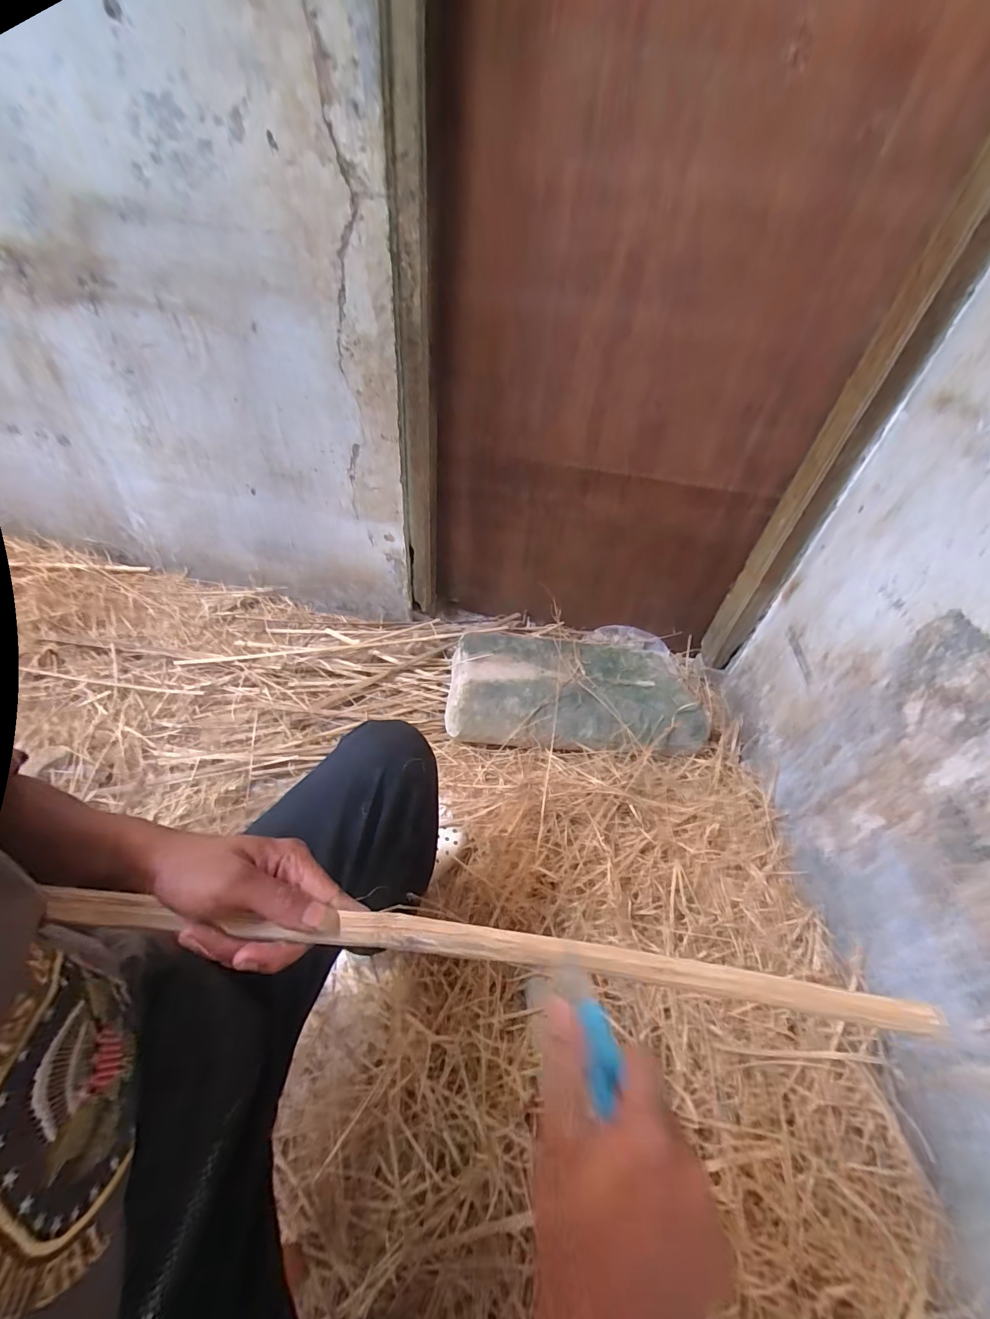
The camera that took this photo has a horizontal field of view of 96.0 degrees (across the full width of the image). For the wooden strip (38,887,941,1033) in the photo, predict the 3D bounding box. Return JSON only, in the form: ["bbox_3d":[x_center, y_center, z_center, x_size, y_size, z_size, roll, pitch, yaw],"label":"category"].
[{"bbox_3d":[-0.002,0.184,0.282,0.544,0.013,0.024,7,42,0],"label":"wooden strip"}]

